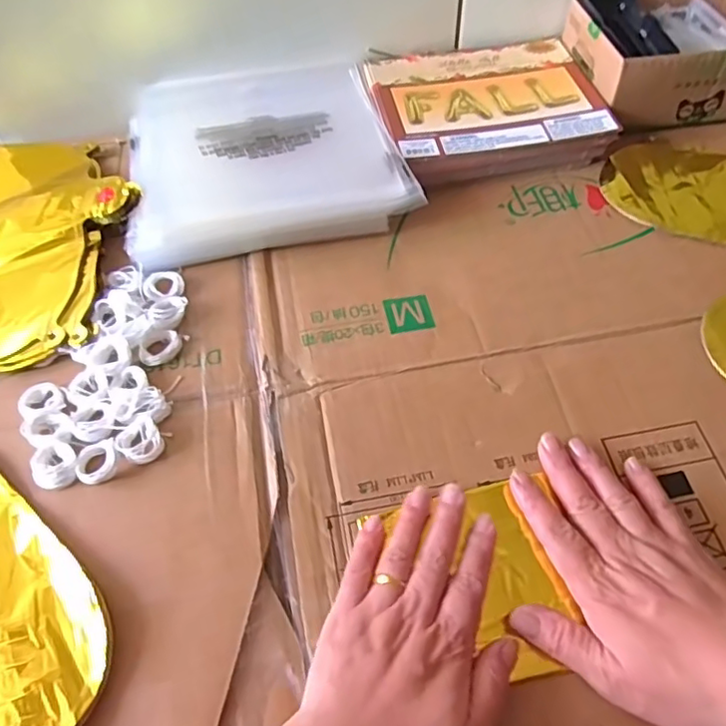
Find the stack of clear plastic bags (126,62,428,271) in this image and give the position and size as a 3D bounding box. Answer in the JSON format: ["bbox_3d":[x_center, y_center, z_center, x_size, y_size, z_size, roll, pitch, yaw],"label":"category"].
[{"bbox_3d":[-0.093,-0.192,0.540,0.221,0.032,0.243,-13,56,-7],"label":"stack of clear plastic bags"}]

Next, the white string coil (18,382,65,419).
[{"bbox_3d":[-0.213,0.023,0.403,0.029,0.004,0.027,-1,55,2],"label":"white string coil"}]

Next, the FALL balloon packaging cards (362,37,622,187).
[{"bbox_3d":[0.113,-0.235,0.562,0.192,0.032,0.165,-13,56,-6],"label":"FALL balloon packaging cards"}]

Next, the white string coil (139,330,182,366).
[{"bbox_3d":[-0.143,-0.012,0.428,0.029,0.009,0.024,-19,57,-11],"label":"white string coil"}]

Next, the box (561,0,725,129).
[{"bbox_3d":[0.294,-0.290,0.566,0.181,0.068,0.127,-9,55,-4],"label":"box"}]

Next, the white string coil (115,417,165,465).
[{"bbox_3d":[-0.141,0.050,0.387,0.027,0.013,0.026,-1,55,2],"label":"white string coil"}]

